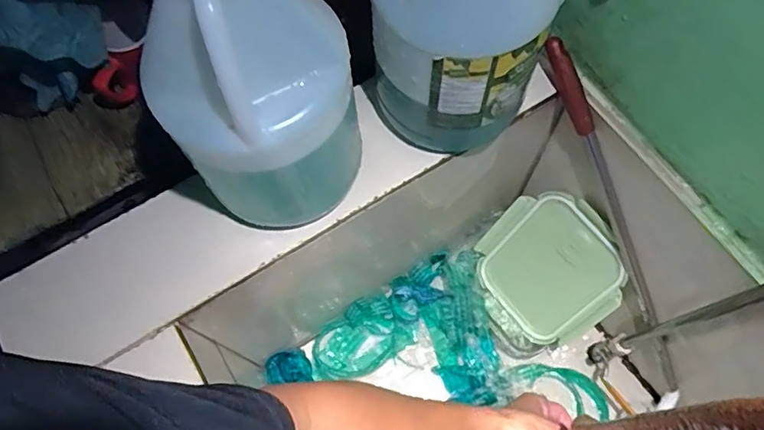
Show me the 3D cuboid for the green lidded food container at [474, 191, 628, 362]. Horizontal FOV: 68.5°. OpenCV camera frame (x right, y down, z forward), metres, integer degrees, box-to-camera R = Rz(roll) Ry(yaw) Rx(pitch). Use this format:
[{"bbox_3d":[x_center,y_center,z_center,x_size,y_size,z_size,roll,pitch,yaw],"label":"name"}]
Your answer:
[{"bbox_3d":[0.225,0.076,0.774,0.075,0.239,0.186,-18,69,-44],"label":"green lidded food container"}]

